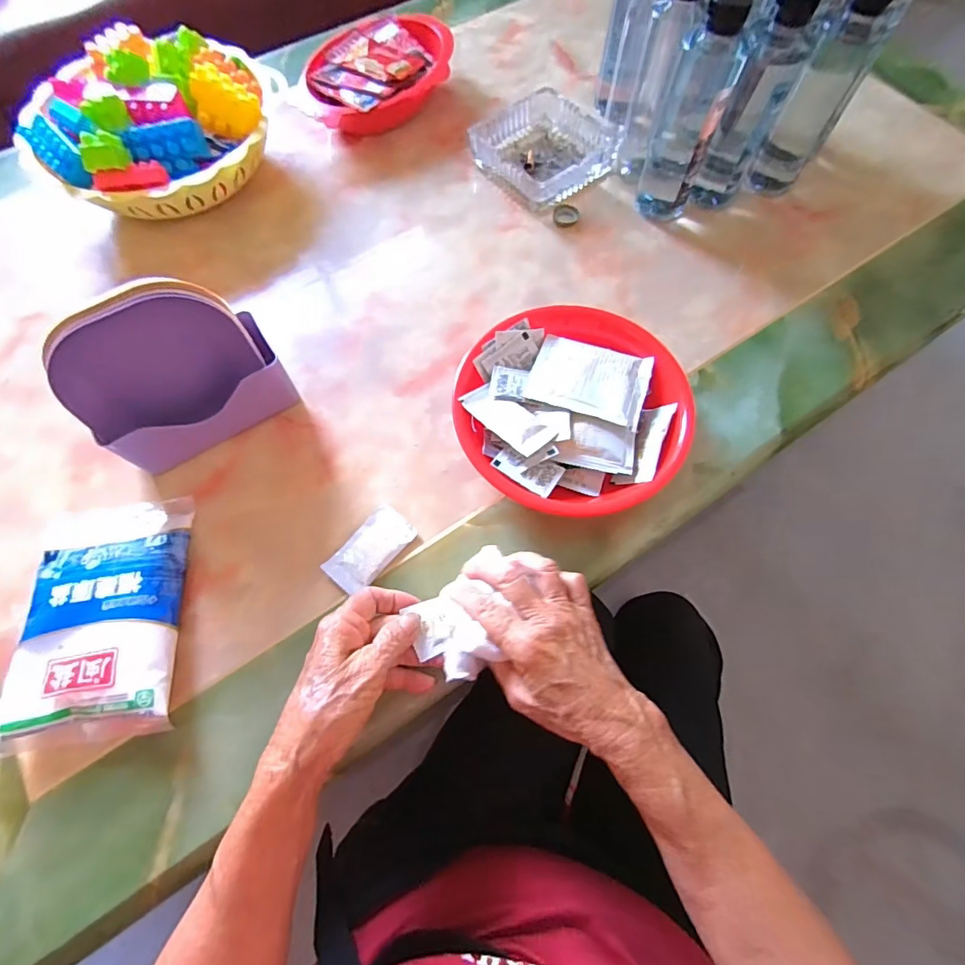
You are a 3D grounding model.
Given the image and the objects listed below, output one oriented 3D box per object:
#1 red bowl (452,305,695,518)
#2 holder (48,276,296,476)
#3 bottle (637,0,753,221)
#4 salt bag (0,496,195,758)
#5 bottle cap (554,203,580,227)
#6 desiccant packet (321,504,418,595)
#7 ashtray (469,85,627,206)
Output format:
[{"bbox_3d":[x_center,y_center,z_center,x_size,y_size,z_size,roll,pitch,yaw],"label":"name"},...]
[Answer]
[{"bbox_3d":[0.074,-0.062,0.422,0.183,0.041,0.188,0,68,1],"label":"red bowl"},{"bbox_3d":[-0.233,-0.081,0.381,0.139,0.123,0.066,-29,71,-10],"label":"holder"},{"bbox_3d":[0.193,-0.337,0.462,0.057,0.171,0.044,20,70,9],"label":"bottle"},{"bbox_3d":[-0.278,0.095,0.363,0.113,0.030,0.171,-7,68,-2],"label":"salt bag"},{"bbox_3d":[0.089,-0.287,0.530,0.025,0.009,0.024,0,68,1],"label":"bottle cap"},{"bbox_3d":[-0.089,0.053,0.394,0.038,0.008,0.071,40,74,15],"label":"desiccant packet"},{"bbox_3d":[0.070,-0.372,0.551,0.134,0.032,0.129,-41,73,-14],"label":"ashtray"}]

